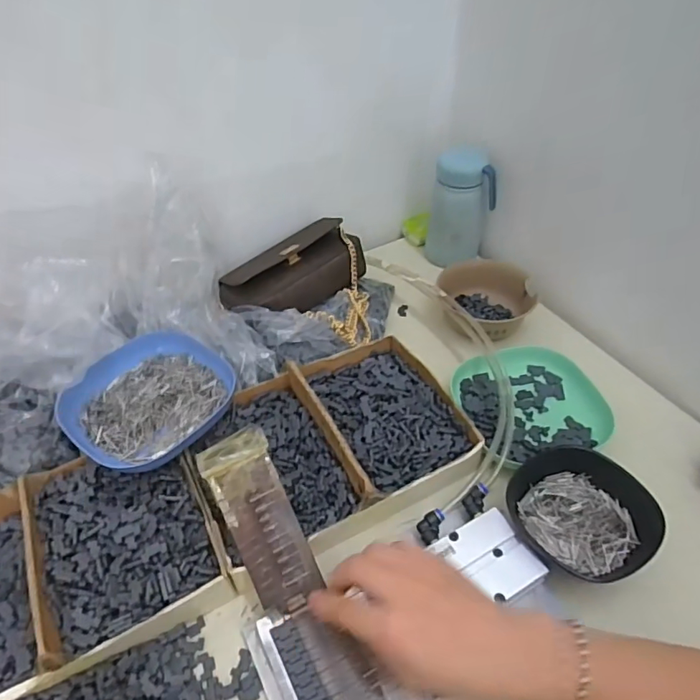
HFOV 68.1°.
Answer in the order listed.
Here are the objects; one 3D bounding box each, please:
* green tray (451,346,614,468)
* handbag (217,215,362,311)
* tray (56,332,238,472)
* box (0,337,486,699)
[{"bbox_3d":[0.183,0.053,0.534,0.129,0.031,0.141,-16,46,-13],"label":"green tray"},{"bbox_3d":[-0.065,-0.092,0.609,0.175,0.064,0.086,-22,48,-18],"label":"handbag"},{"bbox_3d":[-0.188,0.044,0.487,0.126,0.034,0.142,30,53,29],"label":"tray"},{"bbox_3d":[-0.129,0.127,0.452,0.489,0.051,0.185,-21,47,-18],"label":"box"}]

